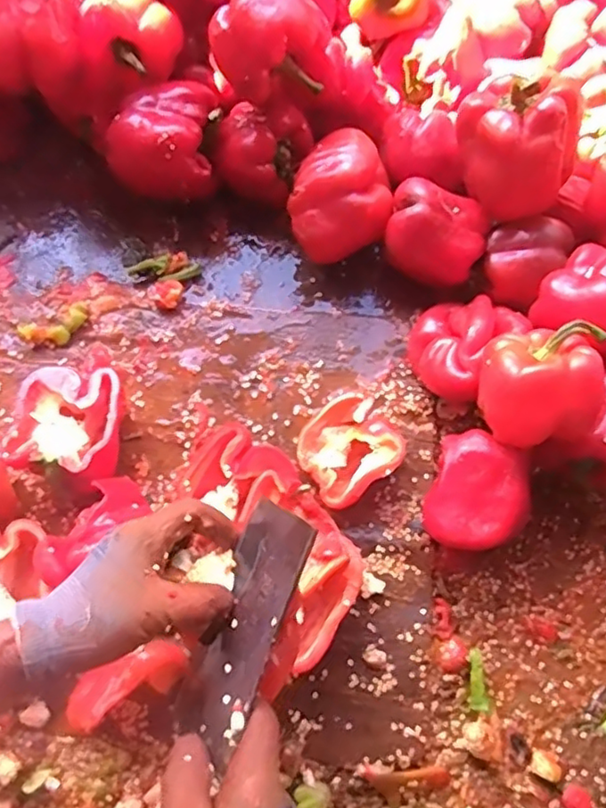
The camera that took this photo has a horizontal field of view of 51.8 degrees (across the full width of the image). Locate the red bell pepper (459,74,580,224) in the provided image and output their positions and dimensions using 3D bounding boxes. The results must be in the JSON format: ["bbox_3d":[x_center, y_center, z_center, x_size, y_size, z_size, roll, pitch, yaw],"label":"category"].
[{"bbox_3d":[0.180,-0.224,0.518,0.101,0.090,0.096,-1,71,3],"label":"red bell pepper"}]

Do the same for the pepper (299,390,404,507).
[{"bbox_3d":[0.035,0.037,0.536,0.076,0.053,0.083,-33,74,-9],"label":"pepper"}]

